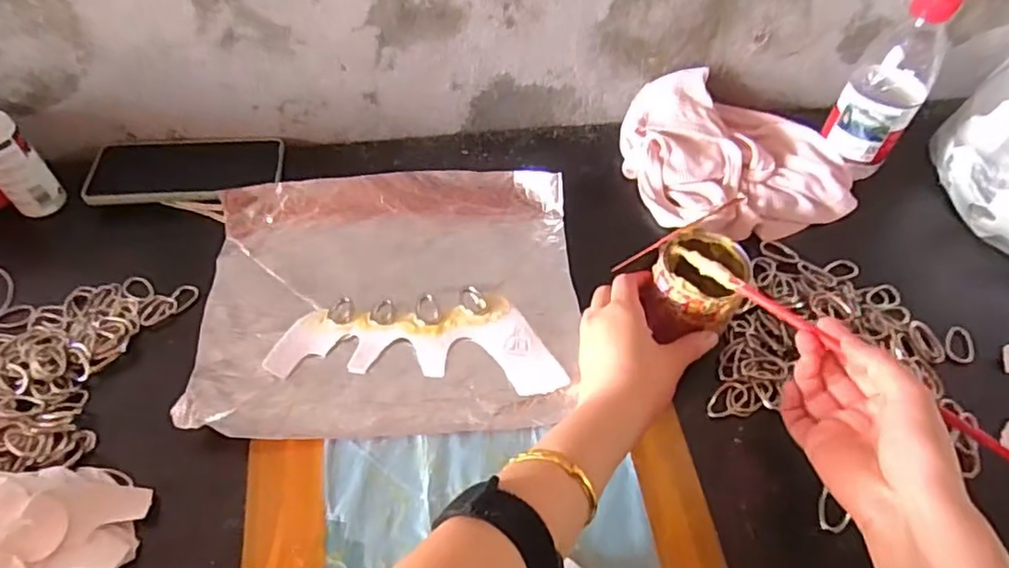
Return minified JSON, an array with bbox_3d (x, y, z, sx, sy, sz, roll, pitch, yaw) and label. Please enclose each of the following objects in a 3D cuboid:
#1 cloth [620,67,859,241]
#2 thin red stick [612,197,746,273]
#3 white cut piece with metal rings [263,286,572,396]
[{"bbox_3d":[0.215,-0.123,0.583,0.196,0.059,0.161,-5,54,-6],"label":"cloth"},{"bbox_3d":[0.127,-0.036,0.465,0.107,0.006,0.006,-31,51,21],"label":"thin red stick"},{"bbox_3d":[-0.066,0.042,0.481,0.212,0.006,0.084,0,53,-2],"label":"white cut piece with metal rings"}]

